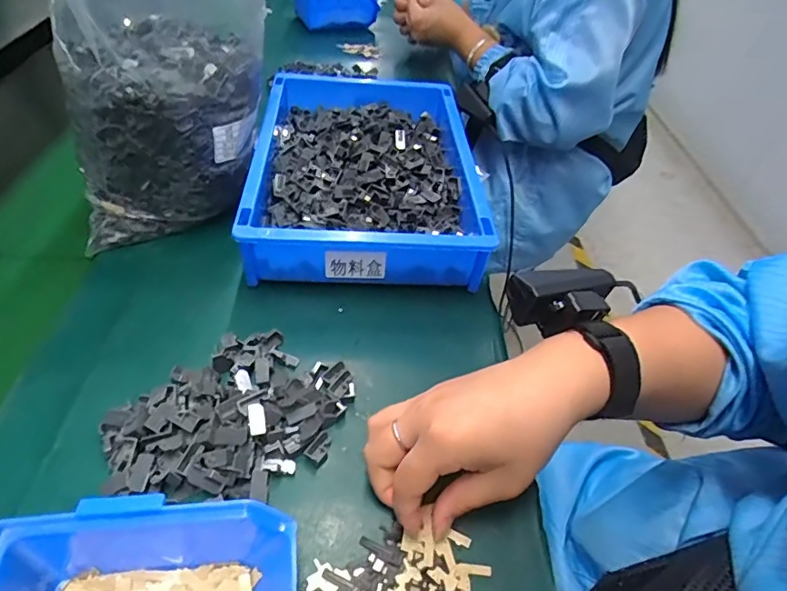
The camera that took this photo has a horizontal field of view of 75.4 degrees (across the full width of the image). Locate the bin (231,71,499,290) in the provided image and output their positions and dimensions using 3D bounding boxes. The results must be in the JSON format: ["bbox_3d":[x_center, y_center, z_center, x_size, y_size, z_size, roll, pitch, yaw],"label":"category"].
[{"bbox_3d":[-0.028,-0.129,0.522,0.204,0.067,0.306,0,45,-4],"label":"bin"}]

